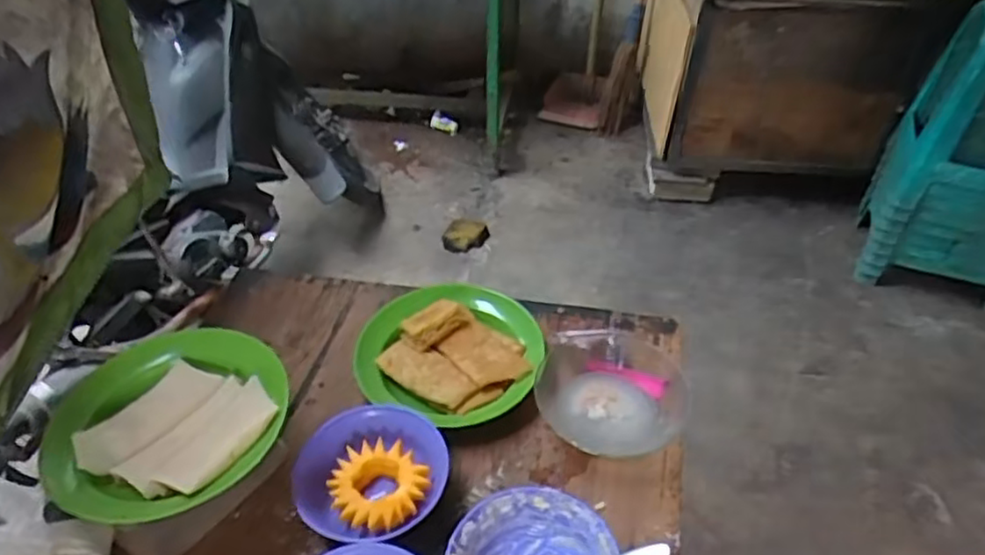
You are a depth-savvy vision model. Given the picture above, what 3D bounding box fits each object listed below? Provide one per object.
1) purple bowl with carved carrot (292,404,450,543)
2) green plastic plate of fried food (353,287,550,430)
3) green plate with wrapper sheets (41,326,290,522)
[{"bbox_3d":[-0.121,0.192,0.685,0.138,0.046,0.147,1,46,-1],"label":"purple bowl with carved carrot"},{"bbox_3d":[-0.050,0.087,0.802,0.204,0.049,0.196,1,46,-1],"label":"green plastic plate of fried food"},{"bbox_3d":[-0.299,0.118,0.648,0.195,0.051,0.201,-3,38,3],"label":"green plate with wrapper sheets"}]

